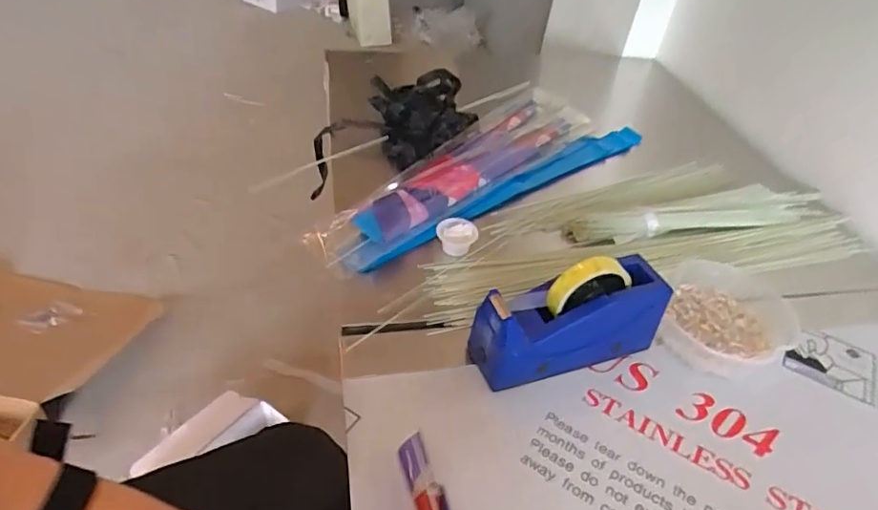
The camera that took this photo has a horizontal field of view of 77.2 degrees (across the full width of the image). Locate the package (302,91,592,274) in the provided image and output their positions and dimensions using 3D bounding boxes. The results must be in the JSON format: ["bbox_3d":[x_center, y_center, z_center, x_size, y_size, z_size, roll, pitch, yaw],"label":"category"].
[{"bbox_3d":[0.046,-0.144,0.864,0.152,0.041,0.620,31,47,26],"label":"package"}]

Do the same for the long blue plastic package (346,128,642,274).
[{"bbox_3d":[0.108,-0.106,0.836,0.596,0.030,0.060,-26,51,-32],"label":"long blue plastic package"}]

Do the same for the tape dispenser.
[{"bbox_3d":[0.141,0.064,0.584,0.208,0.120,0.073,-8,43,-16],"label":"tape dispenser"}]

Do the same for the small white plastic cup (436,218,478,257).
[{"bbox_3d":[0.022,-0.024,0.734,0.052,0.033,0.048,26,45,21],"label":"small white plastic cup"}]

